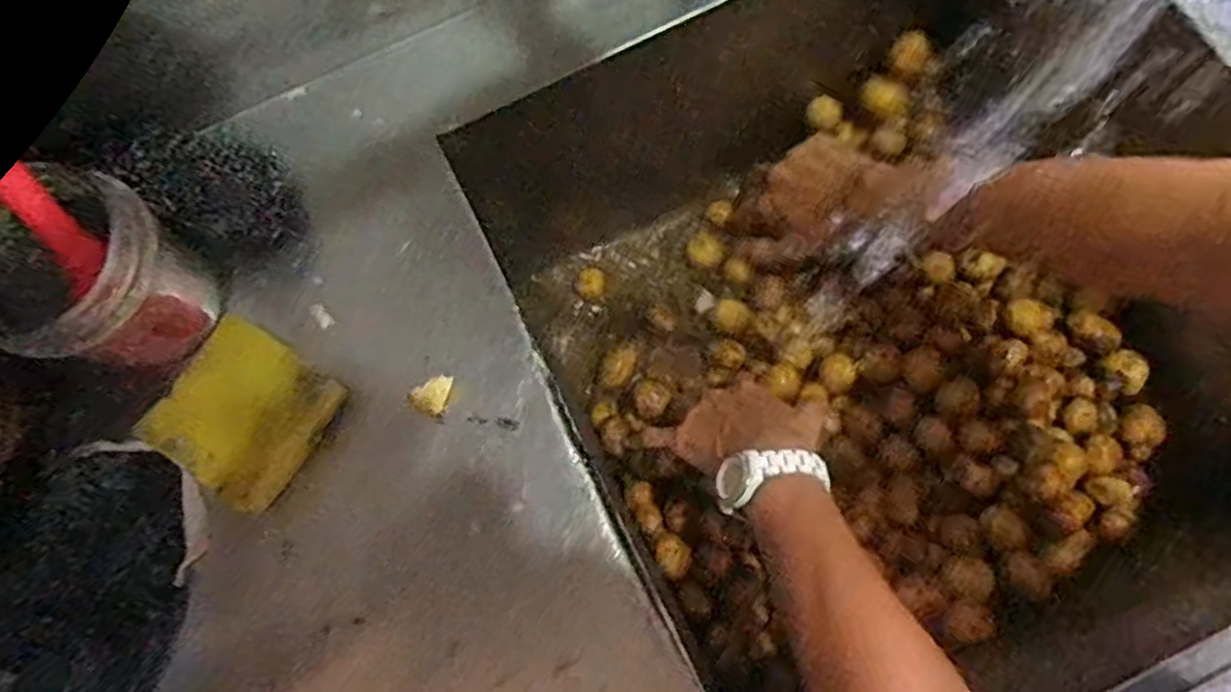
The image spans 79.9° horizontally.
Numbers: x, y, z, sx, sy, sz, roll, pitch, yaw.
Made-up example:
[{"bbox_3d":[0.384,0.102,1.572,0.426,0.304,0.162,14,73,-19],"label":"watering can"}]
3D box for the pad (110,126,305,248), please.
[{"bbox_3d":[-0.197,-0.081,0.373,0.067,0.047,0.057,37,82,8],"label":"pad"}]

